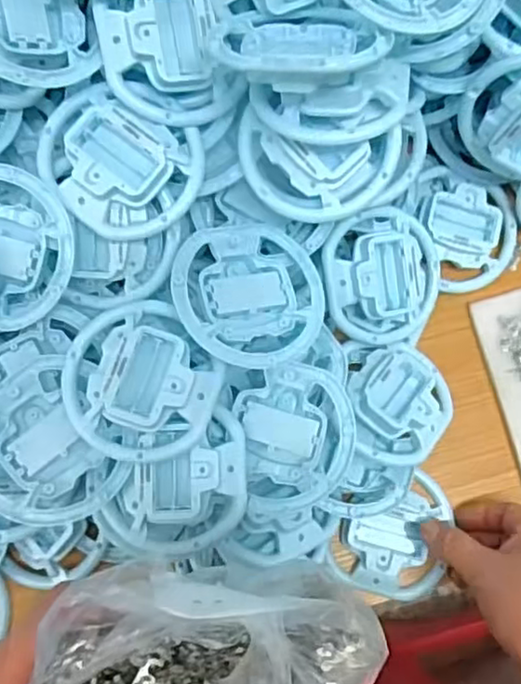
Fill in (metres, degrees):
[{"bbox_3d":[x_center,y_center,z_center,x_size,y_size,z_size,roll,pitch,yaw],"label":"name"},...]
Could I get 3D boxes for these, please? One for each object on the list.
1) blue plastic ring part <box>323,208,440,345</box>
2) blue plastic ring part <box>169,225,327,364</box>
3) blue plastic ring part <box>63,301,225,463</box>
[{"bbox_3d":[0.092,-0.052,0.494,0.101,0.031,0.101,-2,100,-13],"label":"blue plastic ring part"},{"bbox_3d":[-0.010,-0.030,0.439,0.103,0.026,0.098,-3,72,-26],"label":"blue plastic ring part"},{"bbox_3d":[-0.078,0.023,0.413,0.091,0.023,0.101,-38,81,-8],"label":"blue plastic ring part"}]

